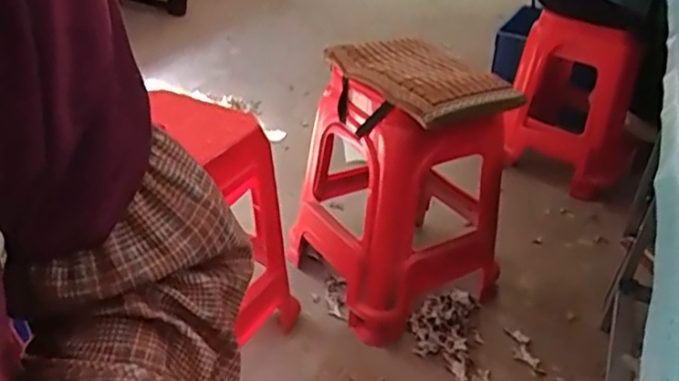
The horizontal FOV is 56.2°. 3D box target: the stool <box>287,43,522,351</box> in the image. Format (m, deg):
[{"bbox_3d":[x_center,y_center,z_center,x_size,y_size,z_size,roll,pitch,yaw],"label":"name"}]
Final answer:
[{"bbox_3d":[0.160,-0.025,1.436,0.424,0.568,0.402,-13,36,-25],"label":"stool"}]

